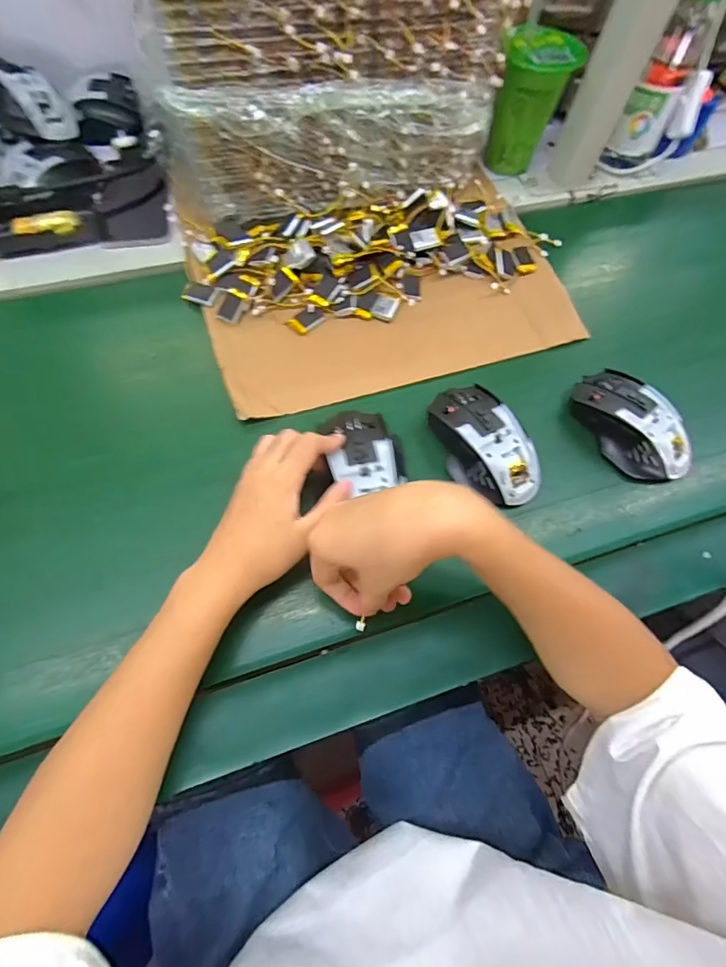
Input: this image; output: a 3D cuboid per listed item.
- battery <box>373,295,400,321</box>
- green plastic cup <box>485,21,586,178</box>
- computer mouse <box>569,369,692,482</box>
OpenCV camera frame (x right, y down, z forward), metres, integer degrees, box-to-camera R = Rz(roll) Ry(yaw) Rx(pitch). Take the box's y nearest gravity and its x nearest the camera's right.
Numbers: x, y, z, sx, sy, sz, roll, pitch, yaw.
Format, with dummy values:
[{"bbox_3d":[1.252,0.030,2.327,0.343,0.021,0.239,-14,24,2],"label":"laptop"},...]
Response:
[{"bbox_3d":[0.023,-0.176,0.460,0.022,0.007,0.027,16,66,6],"label":"battery"},{"bbox_3d":[0.189,-0.429,0.524,0.076,0.116,0.072,1,66,-1],"label":"green plastic cup"},{"bbox_3d":[0.241,-0.054,0.409,0.059,0.038,0.113,-30,70,-14],"label":"computer mouse"}]

